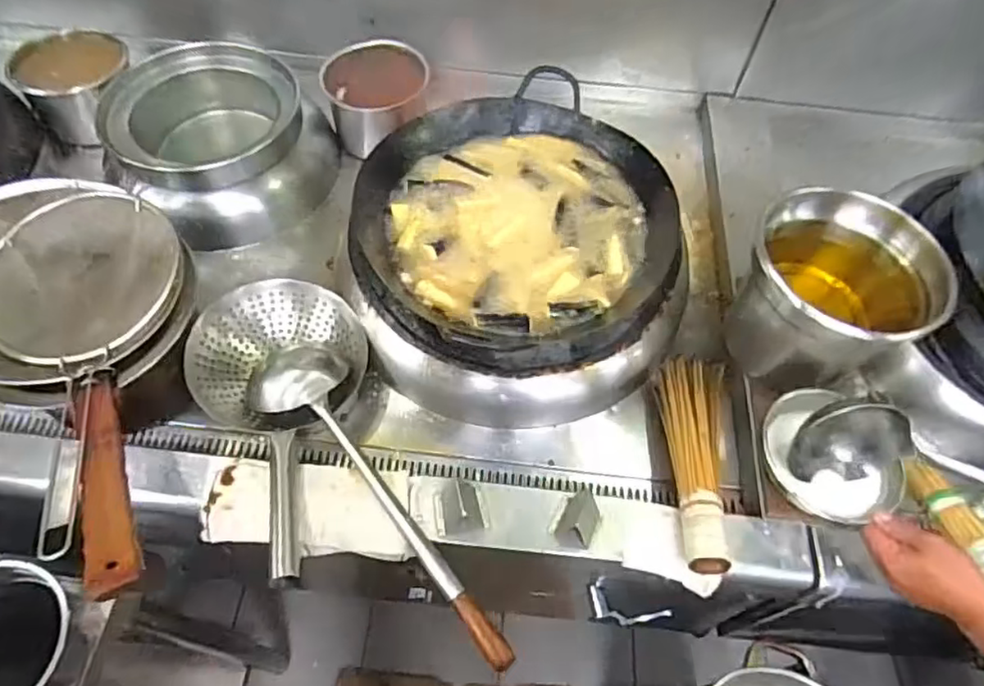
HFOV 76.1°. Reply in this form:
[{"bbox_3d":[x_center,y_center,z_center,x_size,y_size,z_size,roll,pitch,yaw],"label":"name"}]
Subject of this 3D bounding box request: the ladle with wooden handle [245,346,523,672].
[{"bbox_3d":[-0.150,0.174,0.782,0.125,0.053,0.519,-31,64,-21],"label":"ladle with wooden handle"}]

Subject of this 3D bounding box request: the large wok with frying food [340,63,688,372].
[{"bbox_3d":[0.050,-0.164,0.904,0.408,0.131,0.420,31,60,16],"label":"large wok with frying food"}]

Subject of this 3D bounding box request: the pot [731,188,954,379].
[{"bbox_3d":[0.443,-0.060,0.833,0.192,0.196,0.213,-36,66,-24],"label":"pot"}]

